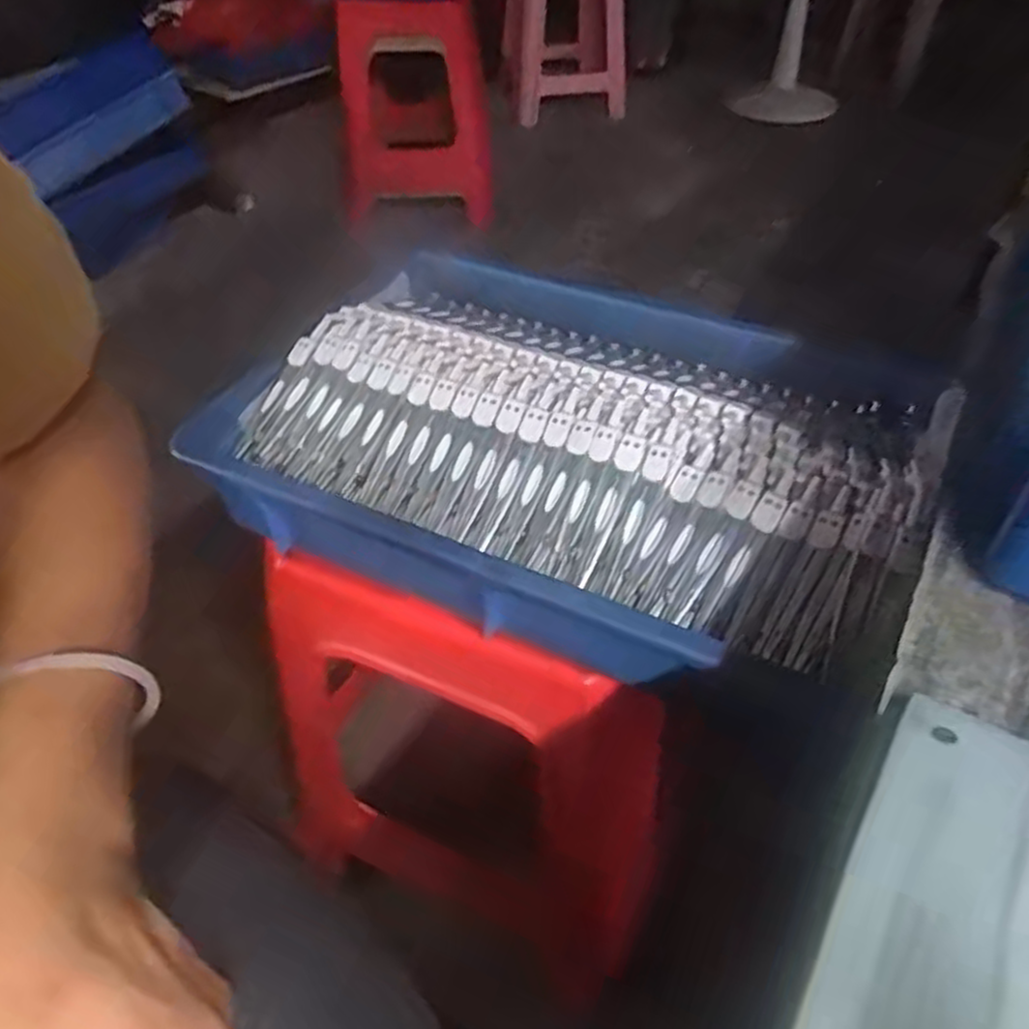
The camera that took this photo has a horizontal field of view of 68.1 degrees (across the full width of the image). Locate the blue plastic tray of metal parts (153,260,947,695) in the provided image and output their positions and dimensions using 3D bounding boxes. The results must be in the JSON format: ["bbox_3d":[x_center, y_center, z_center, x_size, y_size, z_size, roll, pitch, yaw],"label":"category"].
[{"bbox_3d":[0.035,-0.049,0.499,0.422,0.073,0.289,20,49,19],"label":"blue plastic tray of metal parts"}]

